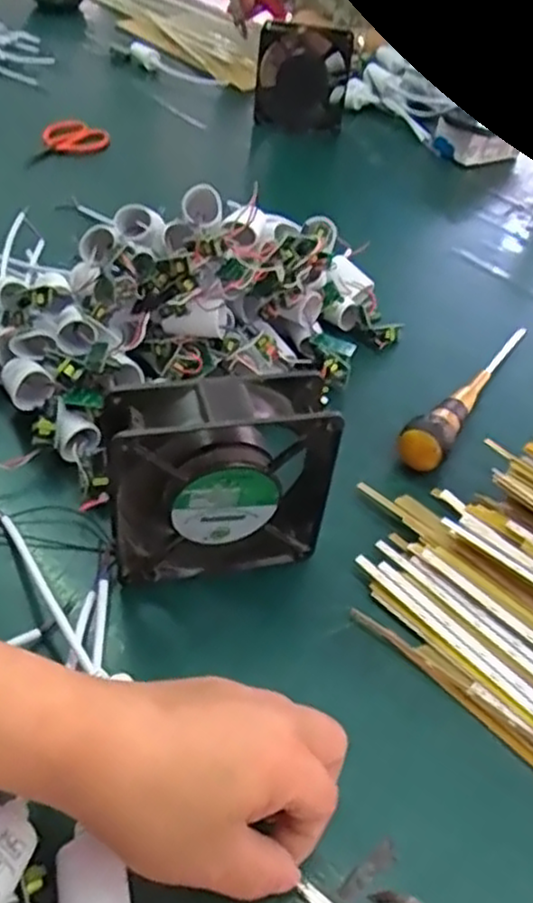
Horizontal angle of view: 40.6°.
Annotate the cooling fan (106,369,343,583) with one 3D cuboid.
[{"bbox_3d":[-0.027,0.018,0.407,0.124,0.122,0.043,-5,44,-14],"label":"cooling fan"}]

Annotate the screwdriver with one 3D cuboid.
[{"bbox_3d":[0.165,-0.049,0.569,0.032,0.030,0.228,29,47,22],"label":"screwdriver"}]

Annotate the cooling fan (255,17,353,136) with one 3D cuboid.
[{"bbox_3d":[0.050,-0.511,0.988,0.121,0.127,0.029,5,43,-3],"label":"cooling fan"}]

